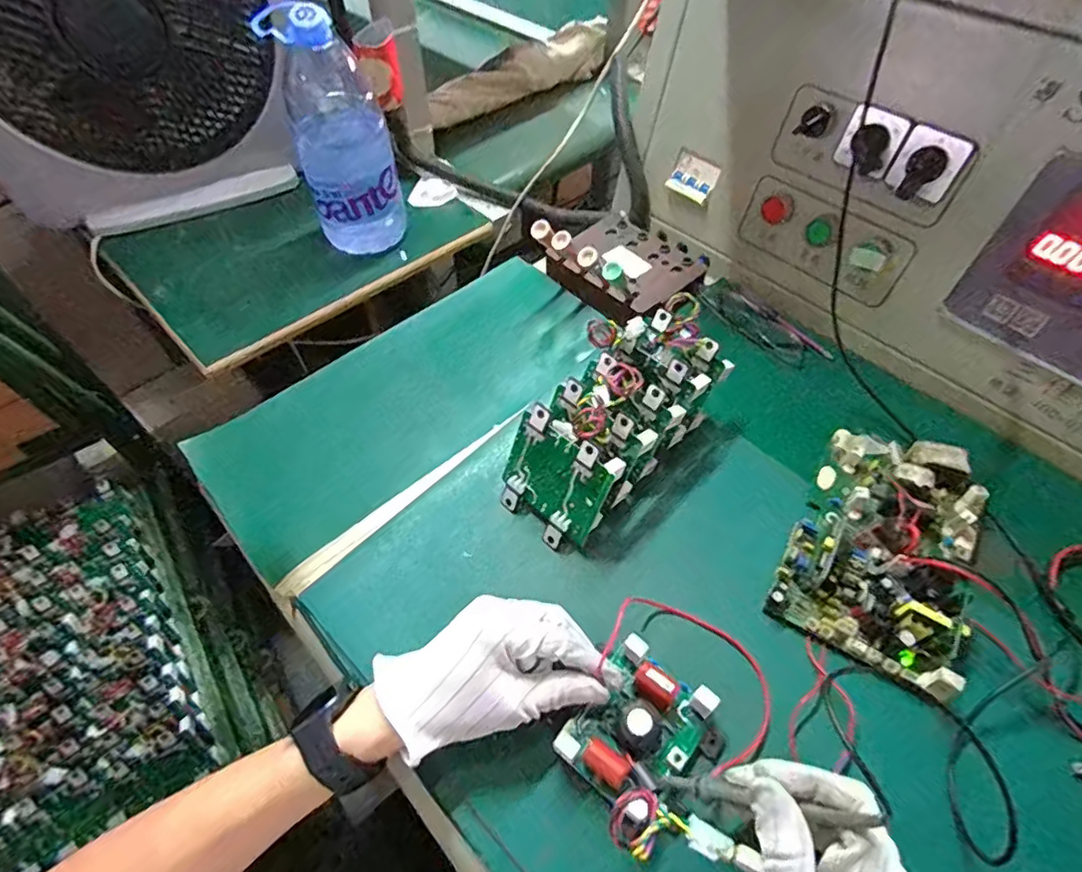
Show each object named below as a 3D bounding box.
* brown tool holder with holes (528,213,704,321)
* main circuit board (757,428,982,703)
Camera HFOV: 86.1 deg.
[{"bbox_3d":[0.089,-0.200,0.631,0.144,0.034,0.170,-32,60,-19],"label":"brown tool holder with holes"},{"bbox_3d":[0.261,0.075,0.434,0.117,0.038,0.189,27,60,18],"label":"main circuit board"}]

